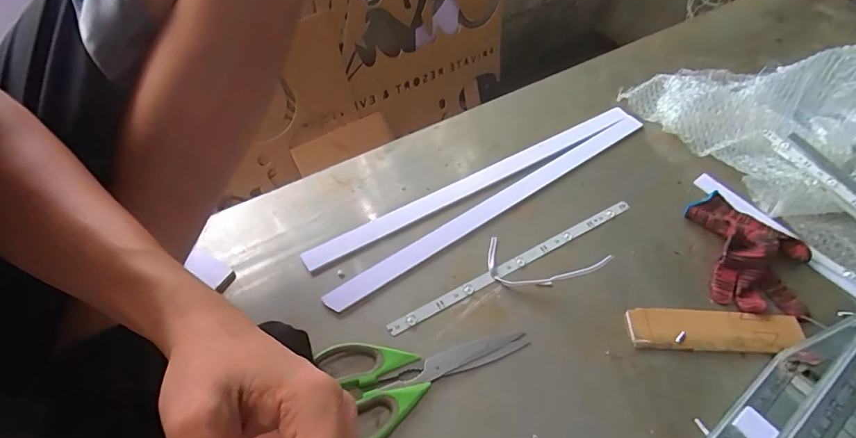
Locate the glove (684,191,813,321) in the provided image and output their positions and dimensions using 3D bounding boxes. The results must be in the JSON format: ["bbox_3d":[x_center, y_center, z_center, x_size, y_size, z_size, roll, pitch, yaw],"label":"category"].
[{"bbox_3d":[0.410,0.038,0.572,0.127,0.025,0.171,5,54,-1],"label":"glove"}]

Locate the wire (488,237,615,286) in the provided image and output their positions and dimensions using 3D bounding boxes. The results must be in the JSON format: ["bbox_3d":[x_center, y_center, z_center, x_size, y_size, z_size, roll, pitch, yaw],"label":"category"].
[{"bbox_3d":[0.139,0.060,0.539,0.141,0.009,0.059,10,67,16],"label":"wire"}]

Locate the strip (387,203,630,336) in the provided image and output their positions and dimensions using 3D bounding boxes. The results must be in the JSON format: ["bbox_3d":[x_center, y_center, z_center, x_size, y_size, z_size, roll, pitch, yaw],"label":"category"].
[{"bbox_3d":[0.114,0.052,0.559,0.360,0.008,0.016,-25,73,-19],"label":"strip"}]

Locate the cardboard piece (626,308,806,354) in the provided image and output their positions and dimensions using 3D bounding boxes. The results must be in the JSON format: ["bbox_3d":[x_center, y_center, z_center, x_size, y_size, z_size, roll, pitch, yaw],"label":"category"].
[{"bbox_3d":[0.322,0.126,0.509,0.192,0.006,0.045,4,54,-2],"label":"cardboard piece"}]

